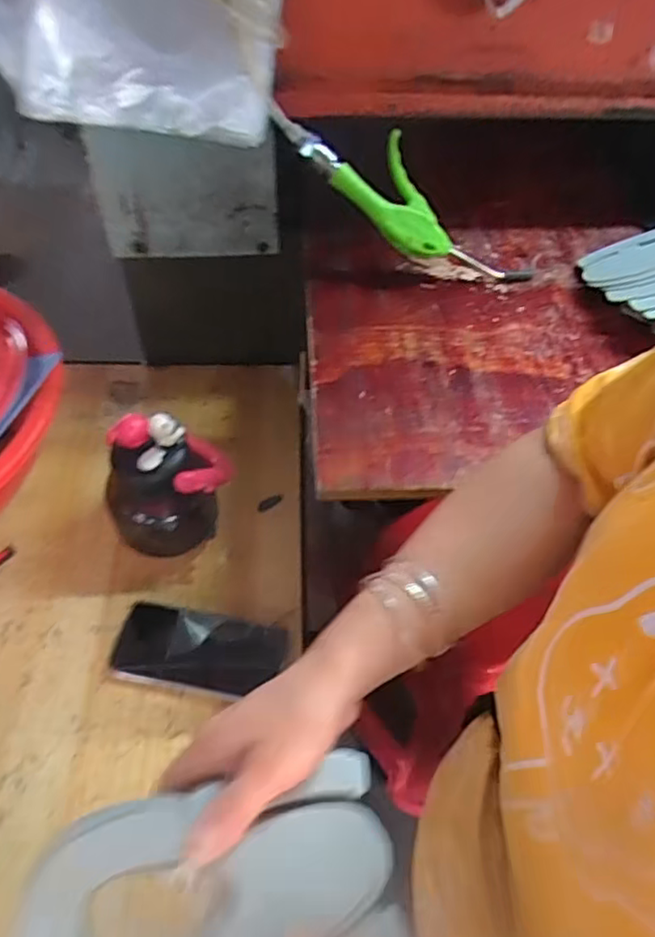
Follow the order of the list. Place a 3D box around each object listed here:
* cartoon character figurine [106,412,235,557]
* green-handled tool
[{"bbox_3d":[-0.158,0.000,0.638,0.116,0.147,0.113,-2,51,-4],"label":"cartoon character figurine"},{"bbox_3d":[0.093,-0.251,0.623,0.259,0.061,0.067,26,47,-20],"label":"green-handled tool"}]

